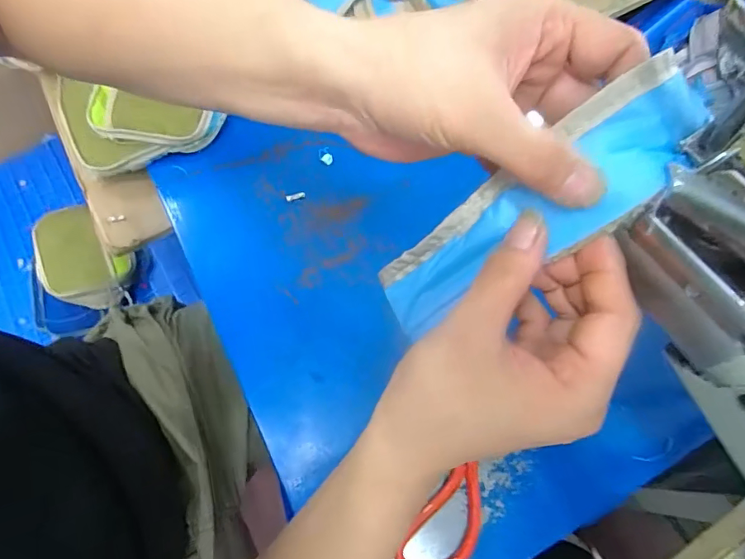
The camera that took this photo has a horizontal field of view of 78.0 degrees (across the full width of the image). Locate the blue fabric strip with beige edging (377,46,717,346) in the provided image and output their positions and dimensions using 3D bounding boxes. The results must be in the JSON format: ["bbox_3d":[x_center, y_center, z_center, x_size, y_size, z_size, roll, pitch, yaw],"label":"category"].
[{"bbox_3d":[0.070,-0.026,0.229,0.175,0.024,0.049,-36,61,35],"label":"blue fabric strip with beige edging"}]

